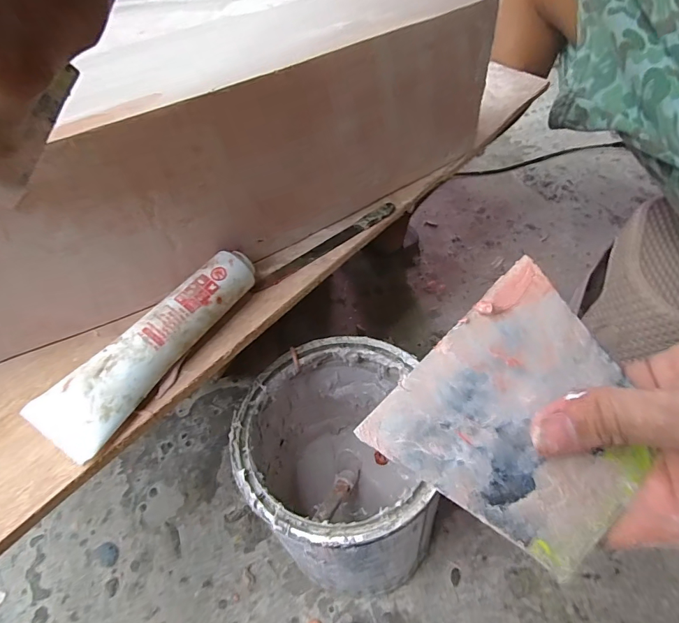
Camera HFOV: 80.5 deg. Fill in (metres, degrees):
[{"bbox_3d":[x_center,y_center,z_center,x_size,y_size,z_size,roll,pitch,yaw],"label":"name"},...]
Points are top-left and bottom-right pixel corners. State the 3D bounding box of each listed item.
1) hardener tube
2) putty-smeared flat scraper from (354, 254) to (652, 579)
[{"bbox_3d":[-0.120,0.020,0.271,0.042,0.033,0.163,28,60,25],"label":"hardener tube"},{"bbox_3d":[0.083,0.045,0.177,0.096,0.004,0.108,43,80,12],"label":"putty-smeared flat scraper"}]

